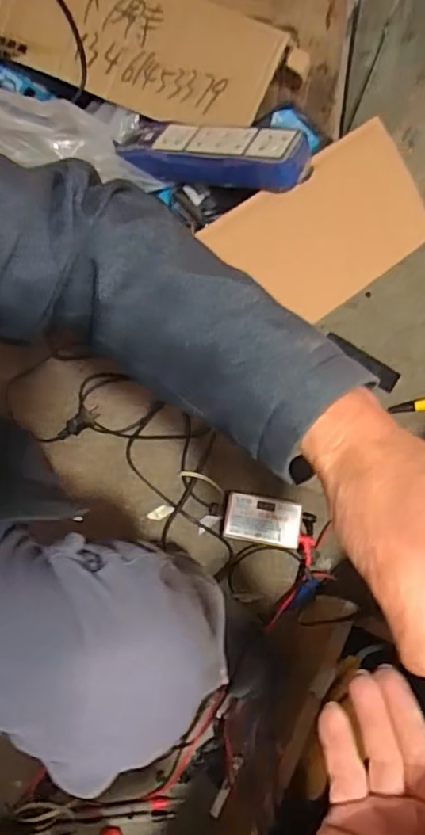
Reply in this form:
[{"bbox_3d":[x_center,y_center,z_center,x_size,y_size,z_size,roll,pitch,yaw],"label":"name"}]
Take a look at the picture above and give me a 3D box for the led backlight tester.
[{"bbox_3d":[0.063,0.131,0.756,0.094,0.034,0.060,9,75,1],"label":"led backlight tester"}]

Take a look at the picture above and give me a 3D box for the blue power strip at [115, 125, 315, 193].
[{"bbox_3d":[-0.004,-0.260,0.588,0.202,0.035,0.058,14,70,21],"label":"blue power strip"}]

